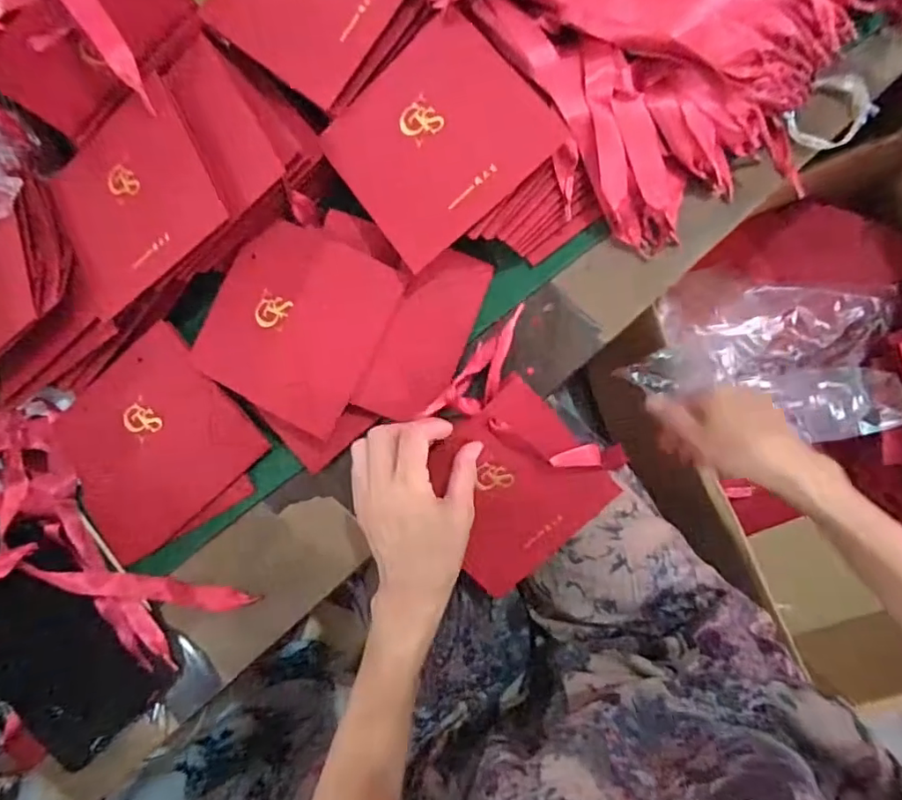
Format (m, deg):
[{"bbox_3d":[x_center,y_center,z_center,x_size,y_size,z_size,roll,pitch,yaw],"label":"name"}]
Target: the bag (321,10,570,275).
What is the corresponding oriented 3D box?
[{"bbox_3d":[-0.011,-0.189,0.400,0.140,0.006,0.133,-40,79,9],"label":"bag"}]

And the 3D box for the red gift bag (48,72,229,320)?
[{"bbox_3d":[-0.250,-0.154,0.430,0.143,0.011,0.132,-32,81,18],"label":"red gift bag"}]

